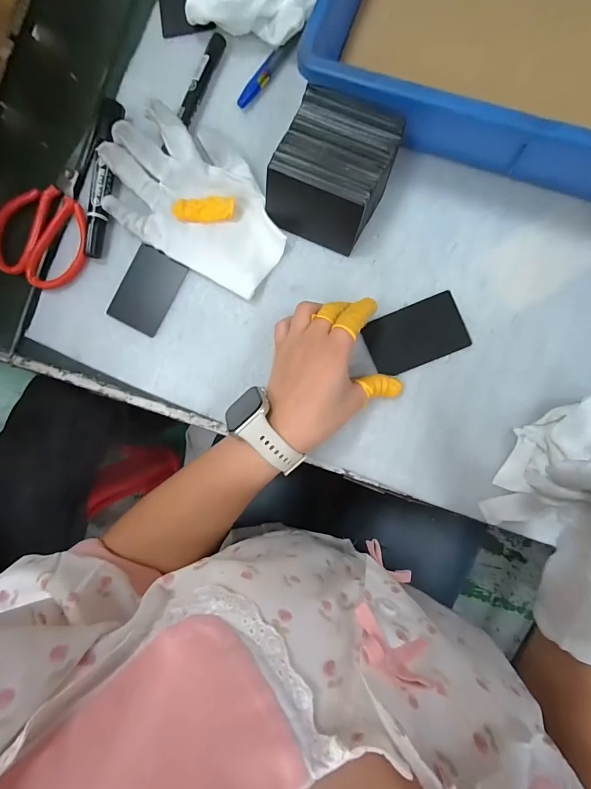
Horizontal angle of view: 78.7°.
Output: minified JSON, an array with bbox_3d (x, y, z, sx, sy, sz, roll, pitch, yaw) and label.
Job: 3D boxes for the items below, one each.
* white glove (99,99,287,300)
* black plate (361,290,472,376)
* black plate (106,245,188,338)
[{"bbox_3d":[-0.089,-0.177,0.325,0.176,0.019,0.113,34,91,3],"label":"white glove"},{"bbox_3d":[0.106,-0.053,0.319,0.083,0.005,0.052,-22,89,5],"label":"black plate"},{"bbox_3d":[-0.140,-0.097,0.338,0.053,0.005,0.073,28,93,7],"label":"black plate"}]

